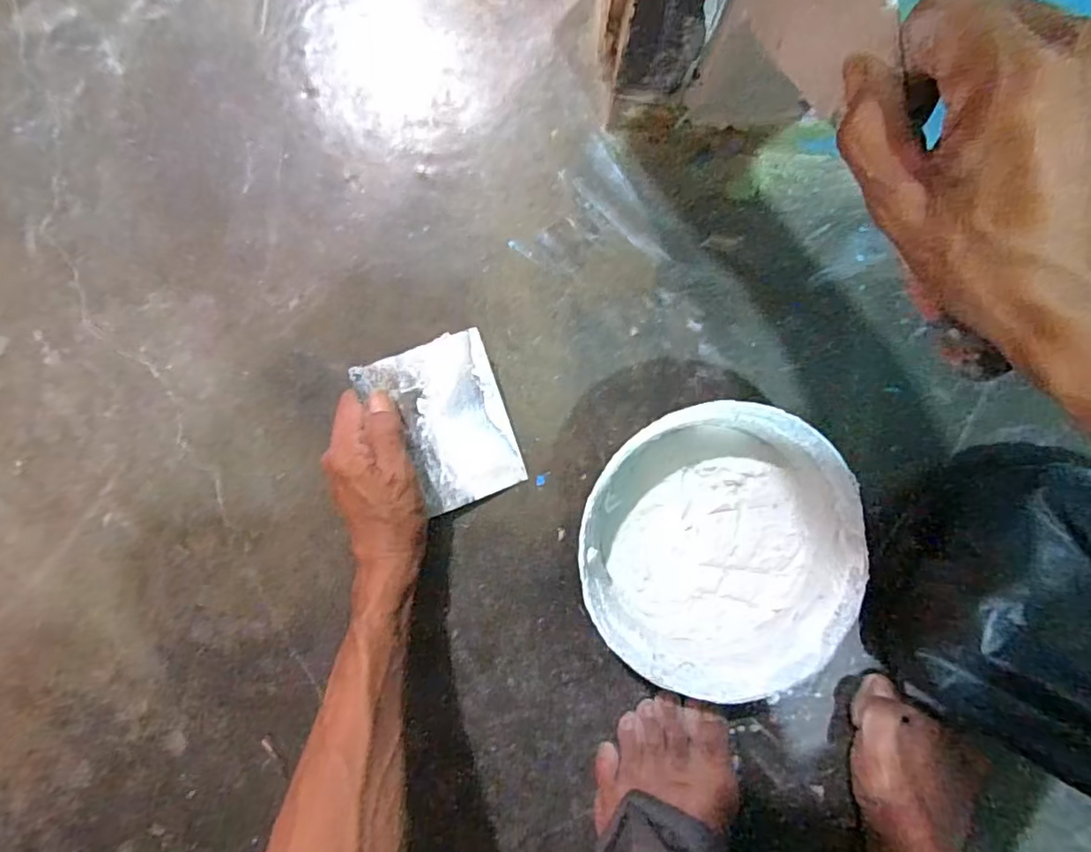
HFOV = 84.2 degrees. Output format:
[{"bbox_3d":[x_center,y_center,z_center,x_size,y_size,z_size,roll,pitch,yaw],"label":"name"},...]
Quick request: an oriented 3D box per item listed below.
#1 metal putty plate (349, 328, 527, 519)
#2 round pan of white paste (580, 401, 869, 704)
[{"bbox_3d":[-0.068,0.001,0.425,0.084,0.006,0.120,-22,112,-8],"label":"metal putty plate"},{"bbox_3d":[0.120,0.085,0.417,0.179,0.071,0.167,0,94,2],"label":"round pan of white paste"}]

